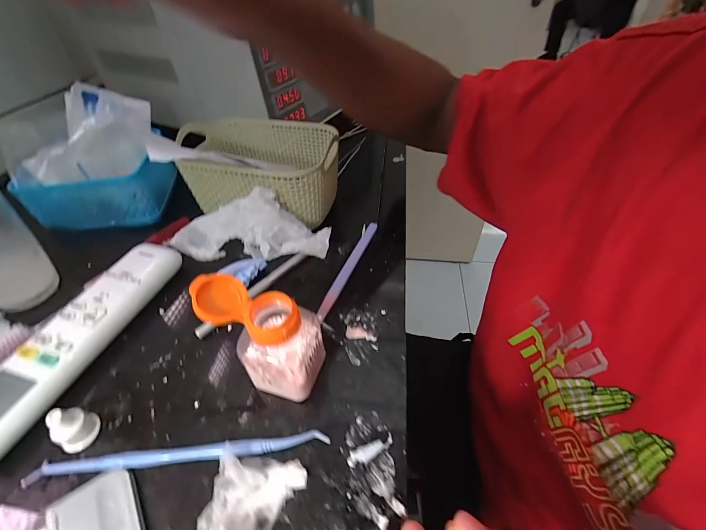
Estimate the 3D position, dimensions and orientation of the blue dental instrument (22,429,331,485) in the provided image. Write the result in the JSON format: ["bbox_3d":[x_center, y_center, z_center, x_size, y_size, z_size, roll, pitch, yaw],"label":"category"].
[{"bbox_3d":[-0.097,0.109,0.184,0.164,0.006,0.009,-6,45,-4],"label":"blue dental instrument"}]

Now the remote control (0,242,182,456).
[{"bbox_3d":[-0.198,0.049,0.236,0.047,0.019,0.175,12,47,14],"label":"remote control"}]

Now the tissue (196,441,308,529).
[{"bbox_3d":[-0.056,0.126,0.163,0.047,0.013,0.055,12,47,14],"label":"tissue"}]

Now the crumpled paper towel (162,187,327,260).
[{"bbox_3d":[-0.101,-0.038,0.301,0.155,0.039,0.059,-3,45,0],"label":"crumpled paper towel"}]

